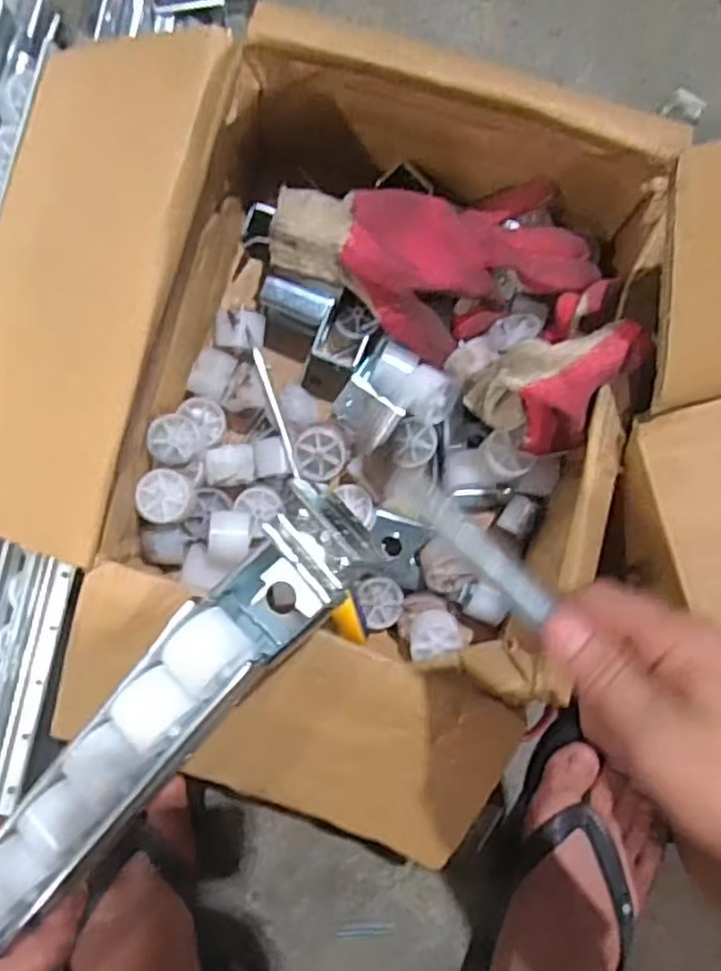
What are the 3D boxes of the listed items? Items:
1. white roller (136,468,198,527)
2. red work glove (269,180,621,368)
[{"bbox_3d":[-0.126,0.008,0.448,0.032,0.022,0.034,2,87,-2],"label":"white roller"},{"bbox_3d":[0.049,-0.142,0.446,0.206,0.038,0.113,-5,87,-3],"label":"red work glove"}]

